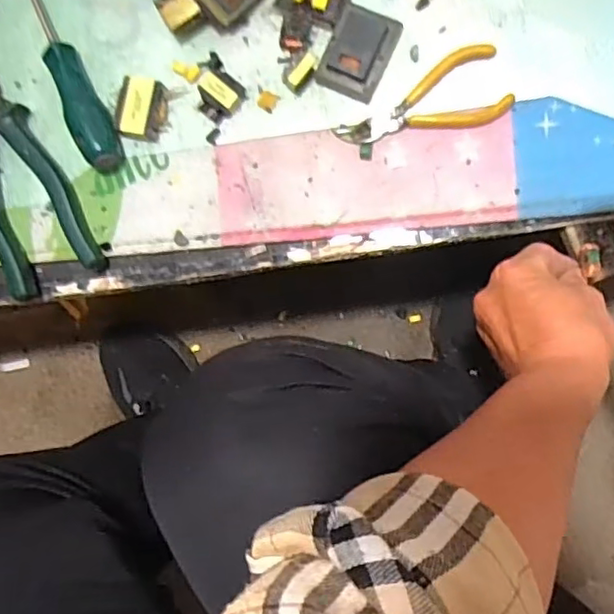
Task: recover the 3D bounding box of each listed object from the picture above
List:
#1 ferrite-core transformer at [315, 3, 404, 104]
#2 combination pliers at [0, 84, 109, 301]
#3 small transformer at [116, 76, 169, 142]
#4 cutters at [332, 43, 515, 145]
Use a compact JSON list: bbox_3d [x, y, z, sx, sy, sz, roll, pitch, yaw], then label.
[{"bbox_3d":[0.036,-0.174,0.418,0.041,0.018,0.061,26,93,7],"label":"ferrite-core transformer"},{"bbox_3d":[-0.223,-0.104,0.453,0.069,0.022,0.197,-28,86,7],"label":"combination pliers"},{"bbox_3d":[-0.118,-0.140,0.441,0.033,0.016,0.041,11,91,8],"label":"small transformer"},{"bbox_3d":[0.076,-0.141,0.417,0.115,0.008,0.050,-10,88,8],"label":"cutters"}]

